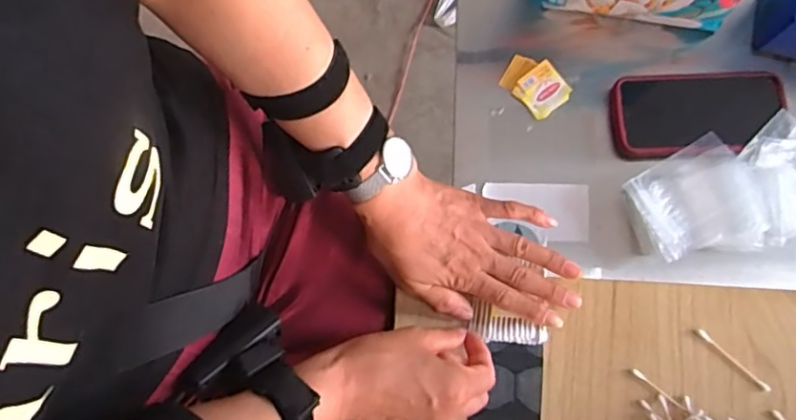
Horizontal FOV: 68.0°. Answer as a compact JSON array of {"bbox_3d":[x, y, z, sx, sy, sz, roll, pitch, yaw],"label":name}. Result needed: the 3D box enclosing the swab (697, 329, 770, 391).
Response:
[{"bbox_3d":[0.284,0.127,0.499,0.072,0.007,0.007,43,83,8],"label":"swab"}]

